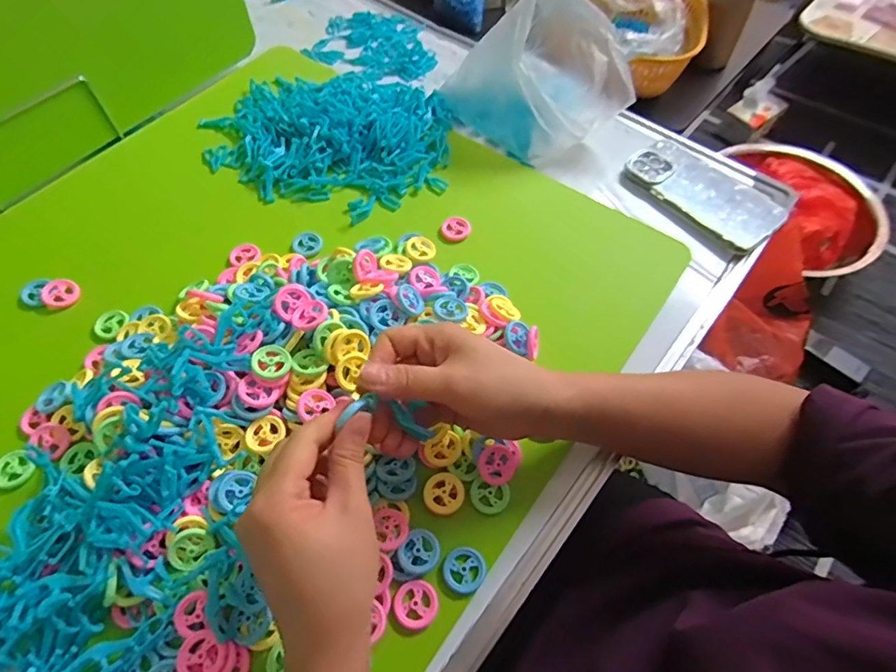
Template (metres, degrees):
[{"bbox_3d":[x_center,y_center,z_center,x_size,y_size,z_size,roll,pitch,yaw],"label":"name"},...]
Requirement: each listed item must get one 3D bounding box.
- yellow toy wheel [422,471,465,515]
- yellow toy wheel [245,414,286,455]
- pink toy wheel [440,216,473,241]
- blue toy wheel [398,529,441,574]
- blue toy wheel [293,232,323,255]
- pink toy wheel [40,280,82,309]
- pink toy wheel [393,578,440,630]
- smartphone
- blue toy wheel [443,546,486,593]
[{"bbox_3d":[-0.003,0.120,0.392,0.031,0.004,0.030,0,60,0],"label":"yellow toy wheel"},{"bbox_3d":[-0.141,0.075,0.396,0.029,0.004,0.027,0,60,0],"label":"yellow toy wheel"},{"bbox_3d":[0.008,-0.112,0.540,0.030,0.007,0.027,21,84,5],"label":"pink toy wheel"},{"bbox_3d":[-0.019,0.152,0.362,0.026,0.006,0.028,0,60,0],"label":"blue toy wheel"},{"bbox_3d":[-0.144,-0.094,0.528,0.028,0.007,0.029,0,60,0],"label":"blue toy wheel"},{"bbox_3d":[-0.368,-0.040,0.488,0.031,0.004,0.030,10,64,-21],"label":"pink toy wheel"},{"bbox_3d":[-0.021,0.183,0.350,0.030,0.004,0.029,0,60,0],"label":"pink toy wheel"},{"bbox_3d":[0.285,-0.165,0.570,0.089,0.010,0.168,-41,69,-13],"label":"smartphone"},{"bbox_3d":[0.012,0.164,0.361,0.029,0.004,0.029,0,60,0],"label":"blue toy wheel"}]

